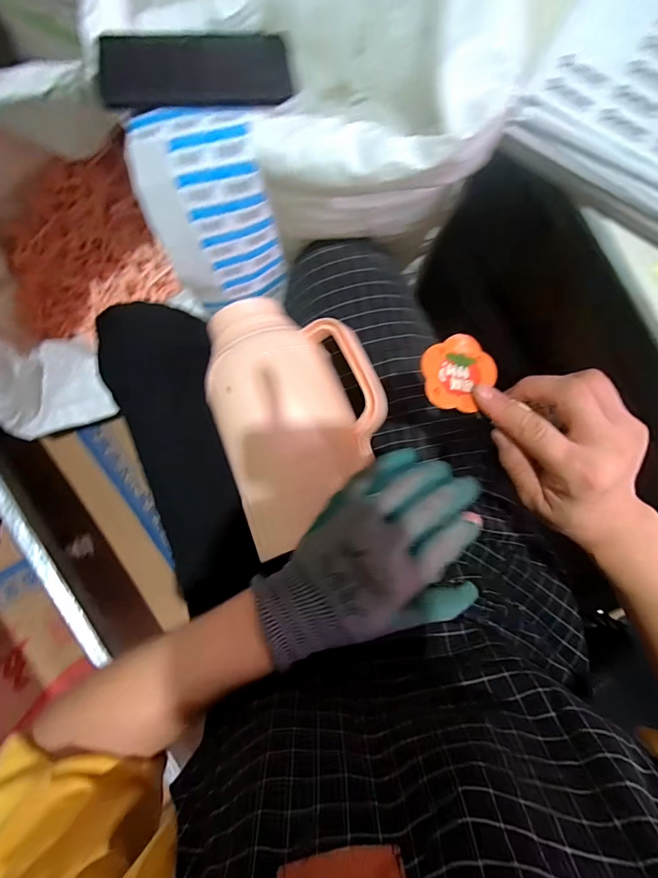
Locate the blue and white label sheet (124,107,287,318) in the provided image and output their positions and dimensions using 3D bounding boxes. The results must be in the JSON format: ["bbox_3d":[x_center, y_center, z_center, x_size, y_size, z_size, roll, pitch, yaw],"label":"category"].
[{"bbox_3d":[-0.107,-0.207,0.404,0.113,0.185,0.052,-9,59,1],"label":"blue and white label sheet"}]

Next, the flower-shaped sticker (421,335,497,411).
[{"bbox_3d":[0.092,-0.045,0.286,0.054,0.004,0.052,-27,90,-10],"label":"flower-shaped sticker"}]

